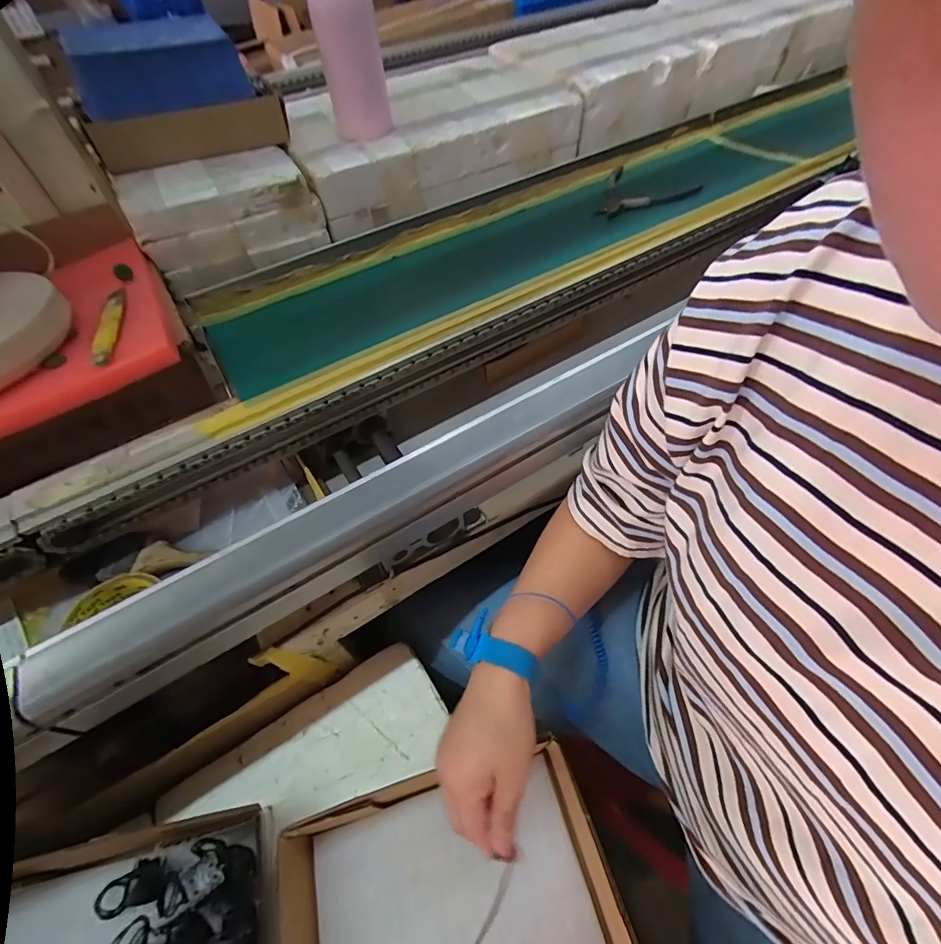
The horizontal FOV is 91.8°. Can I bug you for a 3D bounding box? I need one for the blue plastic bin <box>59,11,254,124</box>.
[{"bbox_3d":[-0.402,-0.525,0.593,0.202,0.096,0.115,-29,56,-18],"label":"blue plastic bin"}]

